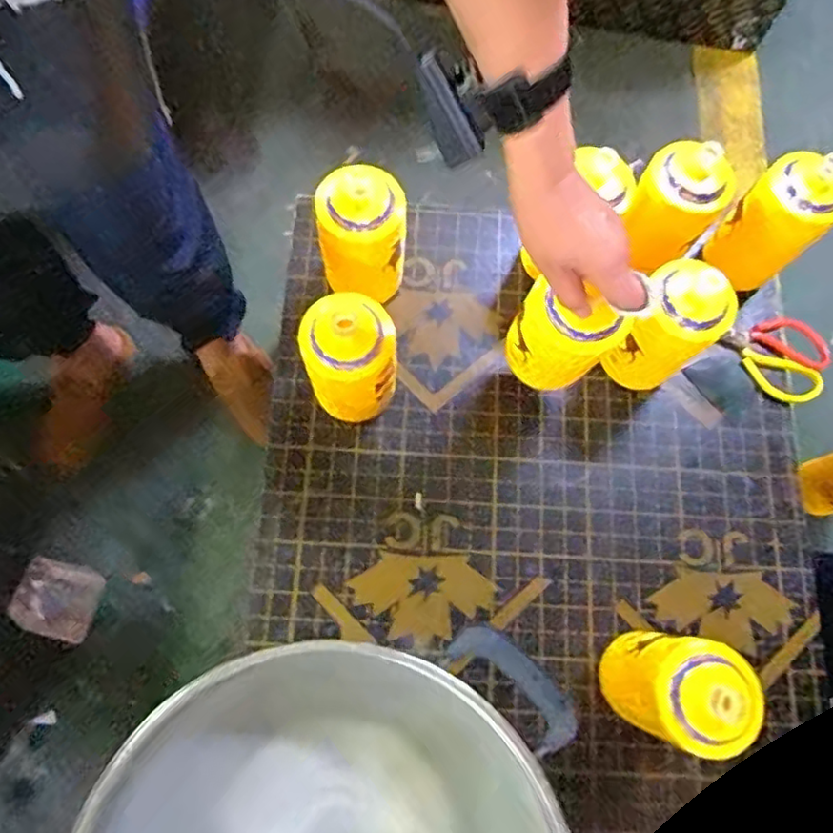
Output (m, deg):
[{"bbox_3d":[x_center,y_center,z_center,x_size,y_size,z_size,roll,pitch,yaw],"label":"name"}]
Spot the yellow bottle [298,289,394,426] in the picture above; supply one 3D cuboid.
[{"bbox_3d":[-0.064,-0.050,0.636,0.088,0.206,0.075,-19,75,-7],"label":"yellow bottle"}]

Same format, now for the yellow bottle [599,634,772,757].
[{"bbox_3d":[0.223,0.244,0.571,0.096,0.180,0.090,1,73,-2],"label":"yellow bottle"}]

